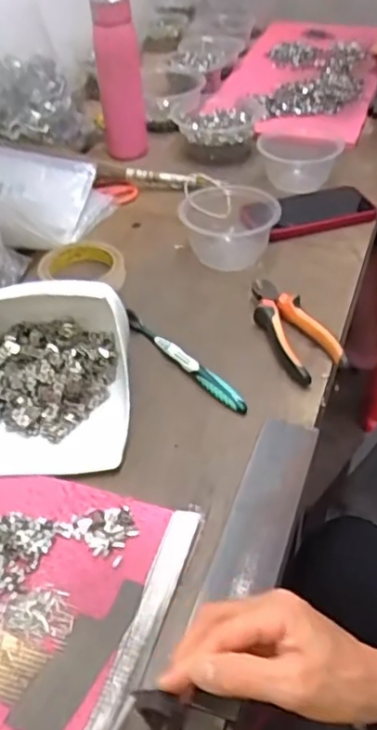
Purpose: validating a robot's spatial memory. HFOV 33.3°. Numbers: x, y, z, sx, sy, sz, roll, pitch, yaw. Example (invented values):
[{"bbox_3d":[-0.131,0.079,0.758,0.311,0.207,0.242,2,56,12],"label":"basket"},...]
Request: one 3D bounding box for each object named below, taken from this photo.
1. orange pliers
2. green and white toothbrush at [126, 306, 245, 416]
[{"bbox_3d":[0.106,-0.039,0.647,0.056,0.025,0.144,-15,46,-14],"label":"orange pliers"},{"bbox_3d":[-0.007,-0.008,0.626,0.019,0.018,0.178,-31,52,-28],"label":"green and white toothbrush"}]

